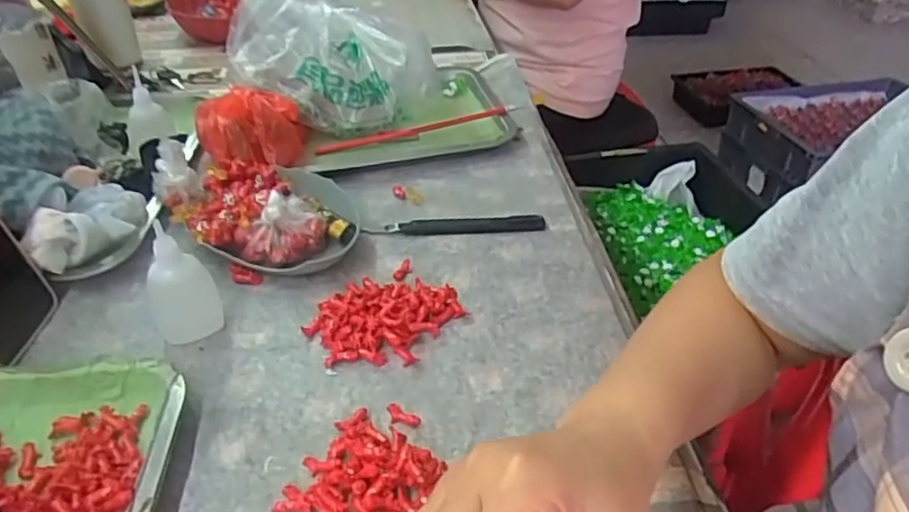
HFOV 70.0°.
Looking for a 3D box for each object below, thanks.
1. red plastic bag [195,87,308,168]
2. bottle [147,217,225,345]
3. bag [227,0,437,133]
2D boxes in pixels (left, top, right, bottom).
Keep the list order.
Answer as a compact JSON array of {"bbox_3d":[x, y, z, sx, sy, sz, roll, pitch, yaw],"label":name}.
[{"bbox_3d":[-0.200,-0.124,0.641,0.104,0.077,0.094,-9,39,-11],"label":"red plastic bag"},{"bbox_3d":[-0.199,0.017,0.465,0.044,0.081,0.045,-23,43,-26],"label":"bottle"},{"bbox_3d":[-0.124,-0.204,0.701,0.220,0.131,0.107,-8,38,-10],"label":"bag"}]

